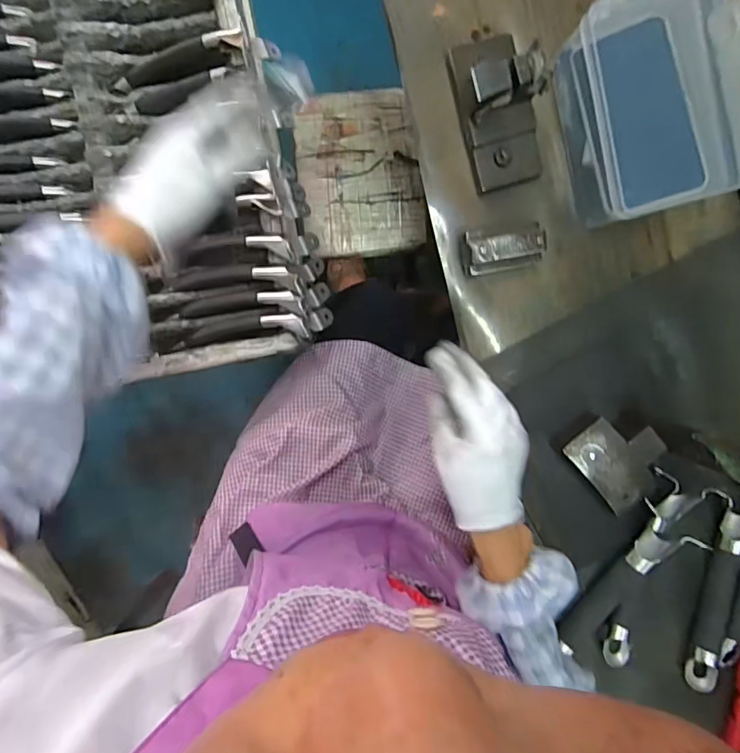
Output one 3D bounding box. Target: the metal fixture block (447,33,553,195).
[{"bbox_3d":[0.119,-0.244,0.435,0.066,0.064,0.130,-16,96,-1],"label":"metal fixture block"}]

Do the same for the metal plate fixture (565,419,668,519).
[{"bbox_3d":[0.244,0.082,0.470,0.073,0.018,0.090,-39,96,1],"label":"metal plate fixture"}]

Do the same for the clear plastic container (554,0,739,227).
[{"bbox_3d":[0.244,-0.245,0.443,0.116,0.076,0.193,-13,96,-1],"label":"clear plastic container"}]

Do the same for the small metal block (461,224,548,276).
[{"bbox_3d":[0.126,-0.120,0.464,0.070,0.051,0.038,-10,96,-2],"label":"small metal block"}]

